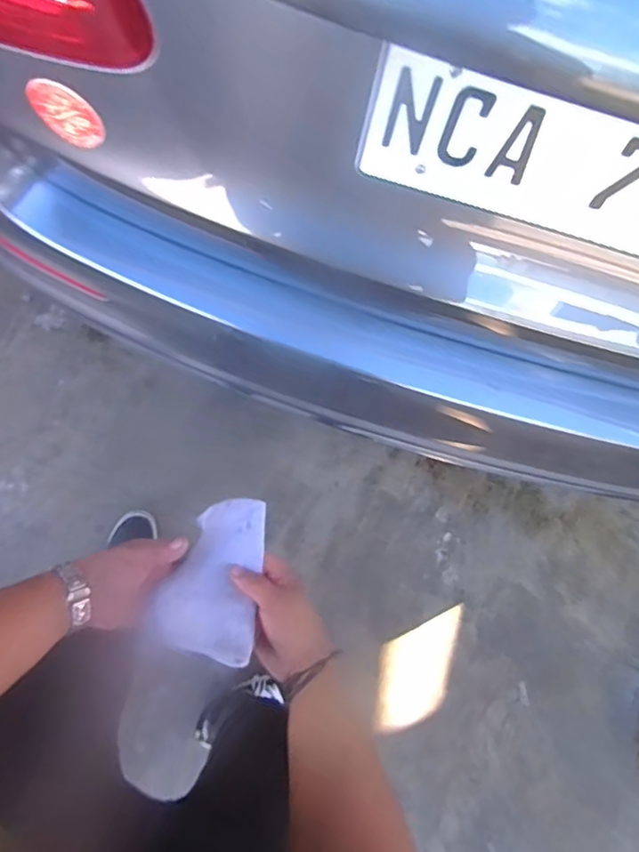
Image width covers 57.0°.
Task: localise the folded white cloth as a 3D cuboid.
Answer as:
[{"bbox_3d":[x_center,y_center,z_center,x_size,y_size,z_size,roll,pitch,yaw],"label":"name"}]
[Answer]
[{"bbox_3d":[-0.103,0.146,0.586,0.111,0.021,0.152,6,63,27],"label":"folded white cloth"}]

